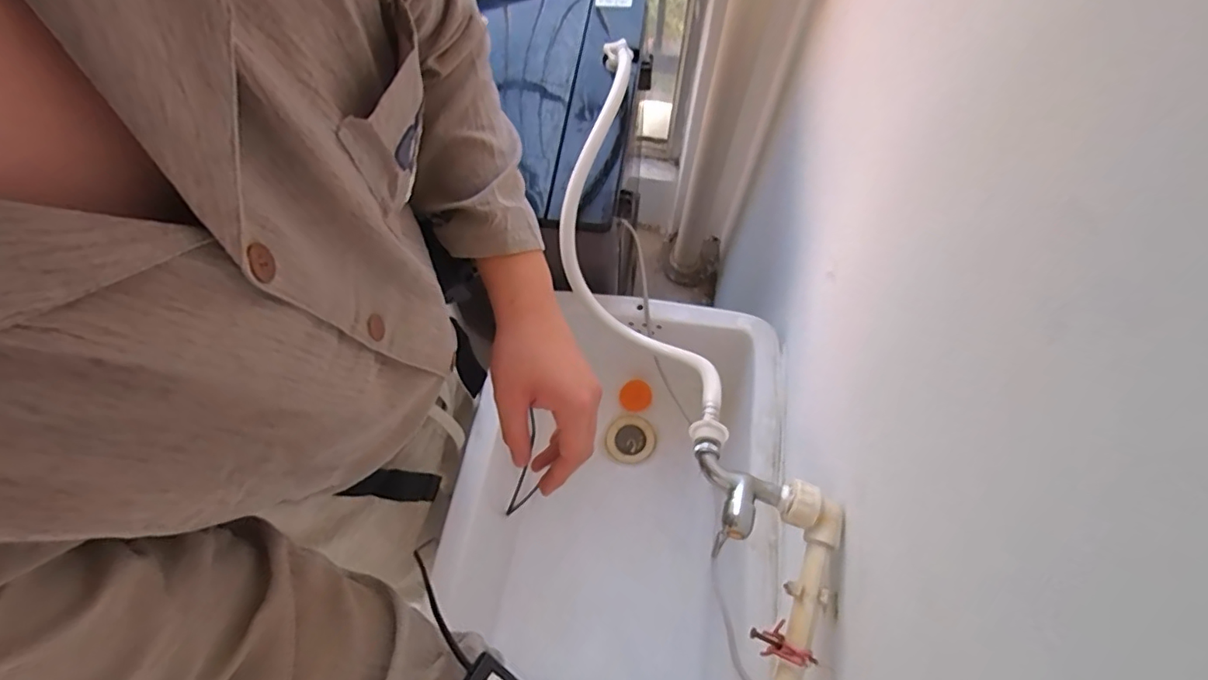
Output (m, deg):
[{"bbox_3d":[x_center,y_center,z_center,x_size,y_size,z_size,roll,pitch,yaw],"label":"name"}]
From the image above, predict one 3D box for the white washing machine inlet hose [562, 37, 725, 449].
[{"bbox_3d":[0.015,-0.148,0.705,0.139,0.156,0.619,-8,66,-3],"label":"white washing machine inlet hose"}]

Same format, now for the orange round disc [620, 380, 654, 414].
[{"bbox_3d":[0.054,0.098,0.938,0.052,0.004,0.054,-1,85,15],"label":"orange round disc"}]

